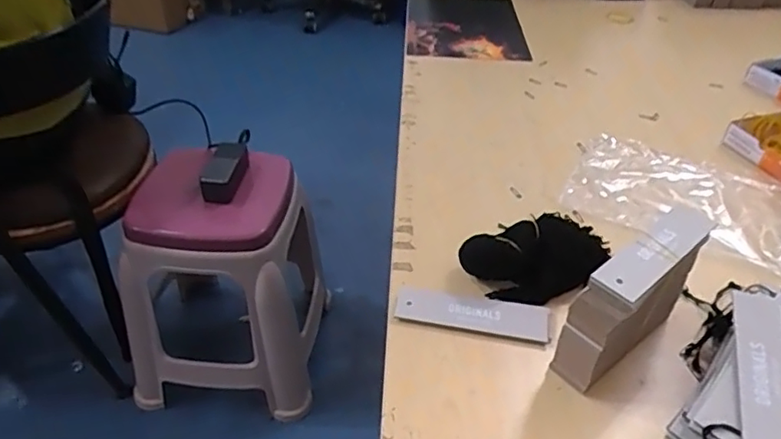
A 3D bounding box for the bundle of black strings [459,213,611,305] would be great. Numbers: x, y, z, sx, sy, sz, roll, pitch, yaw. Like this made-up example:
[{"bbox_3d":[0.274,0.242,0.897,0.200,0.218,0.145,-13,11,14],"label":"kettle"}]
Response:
[{"bbox_3d":[0.130,0.034,0.518,0.121,0.043,0.067,-11,42,-17],"label":"bundle of black strings"}]

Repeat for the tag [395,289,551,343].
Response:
[{"bbox_3d":[0.069,0.079,0.487,0.127,0.008,0.035,8,40,7],"label":"tag"}]

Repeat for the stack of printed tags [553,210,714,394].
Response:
[{"bbox_3d":[0.191,0.057,0.441,0.147,0.105,0.036,-28,48,-32],"label":"stack of printed tags"}]

